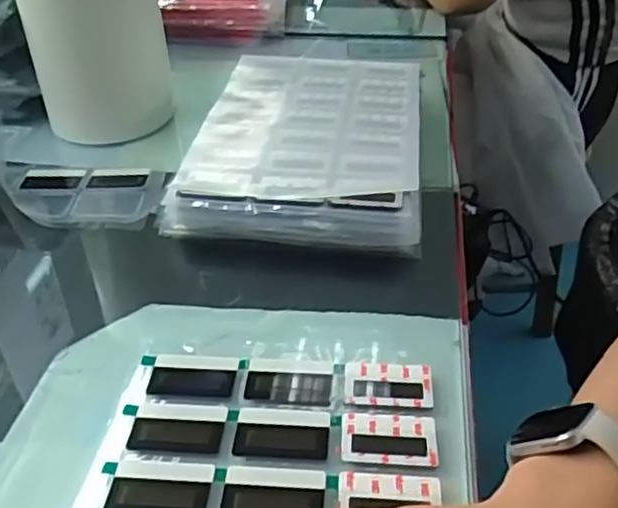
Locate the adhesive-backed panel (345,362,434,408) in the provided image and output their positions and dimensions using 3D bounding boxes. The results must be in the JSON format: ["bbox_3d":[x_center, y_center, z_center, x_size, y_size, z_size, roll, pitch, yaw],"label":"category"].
[{"bbox_3d":[0.050,0.079,0.412,0.053,0.007,0.033,1,37,2],"label":"adhesive-backed panel"}]

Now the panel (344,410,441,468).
[{"bbox_3d":[0.046,0.105,0.383,0.053,0.004,0.036,2,37,4],"label":"panel"}]

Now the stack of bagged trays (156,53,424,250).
[{"bbox_3d":[0.001,-0.111,0.634,0.205,0.047,0.309,3,37,5],"label":"stack of bagged trays"}]

